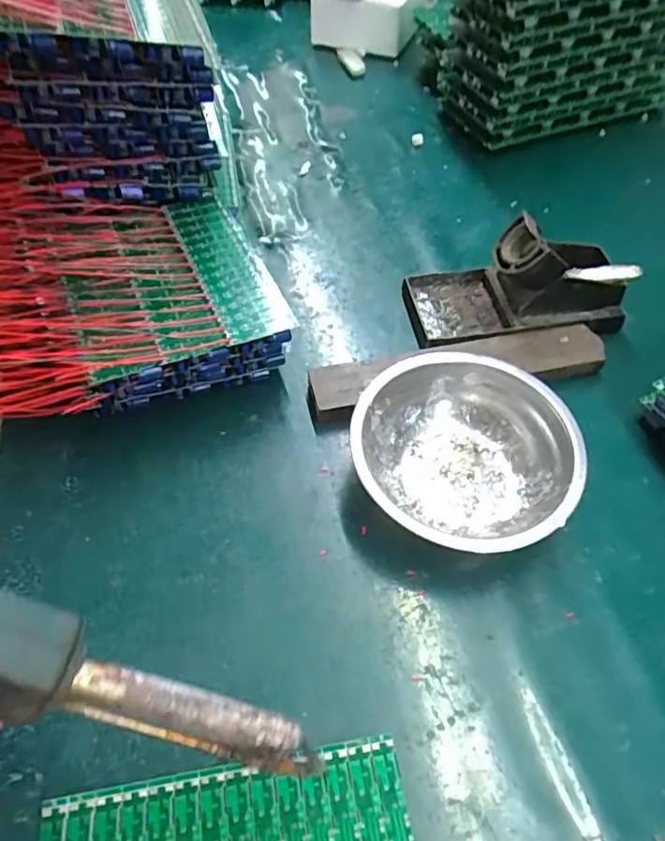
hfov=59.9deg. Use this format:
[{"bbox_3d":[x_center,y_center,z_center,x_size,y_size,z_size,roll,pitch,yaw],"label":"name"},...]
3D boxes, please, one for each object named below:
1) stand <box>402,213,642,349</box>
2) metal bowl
[{"bbox_3d":[0.133,-0.103,0.415,0.151,0.061,0.074,-9,54,-5],"label":"stand"},{"bbox_3d":[0.075,0.021,0.340,0.126,0.039,0.127,-1,54,1],"label":"metal bowl"}]

